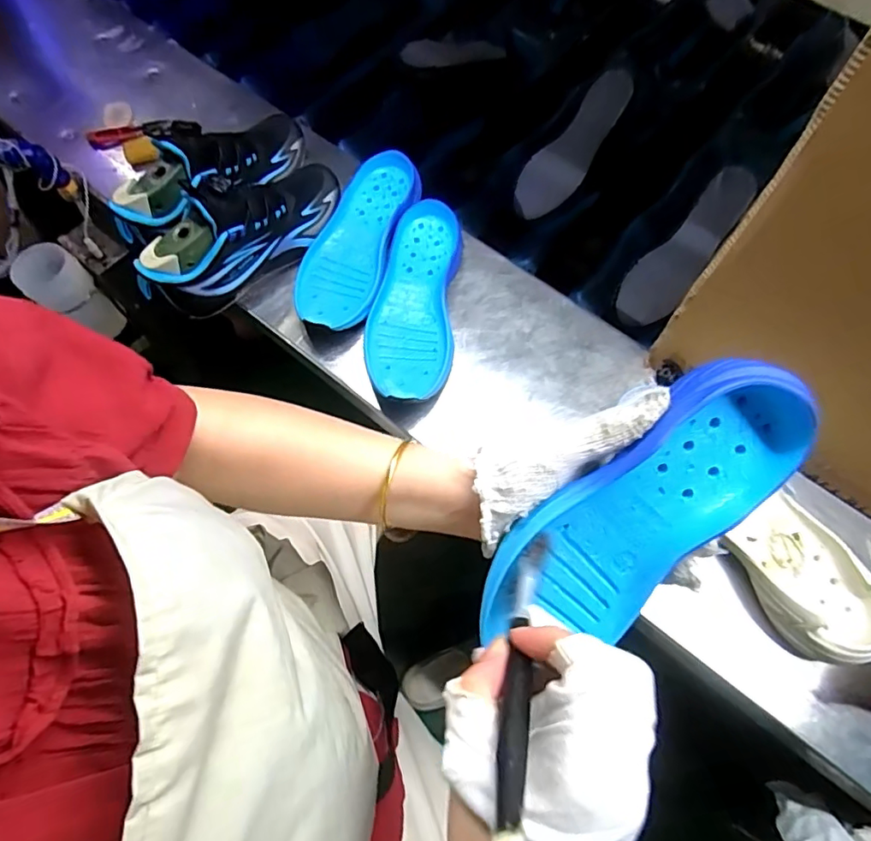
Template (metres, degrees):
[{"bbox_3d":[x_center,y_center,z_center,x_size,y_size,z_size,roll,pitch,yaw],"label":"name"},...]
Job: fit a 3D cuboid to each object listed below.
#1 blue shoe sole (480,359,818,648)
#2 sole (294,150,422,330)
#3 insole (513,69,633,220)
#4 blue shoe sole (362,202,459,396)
[{"bbox_3d":[0.117,0.052,0.314,0.199,0.045,0.077,-44,100,9],"label":"blue shoe sole"},{"bbox_3d":[-0.086,-0.200,0.591,0.084,0.026,0.223,18,69,6],"label":"sole"},{"bbox_3d":[0.176,-0.350,0.692,0.065,0.016,0.204,40,99,13],"label":"insole"},{"bbox_3d":[-0.023,-0.125,0.575,0.086,0.033,0.231,6,68,1],"label":"blue shoe sole"}]

